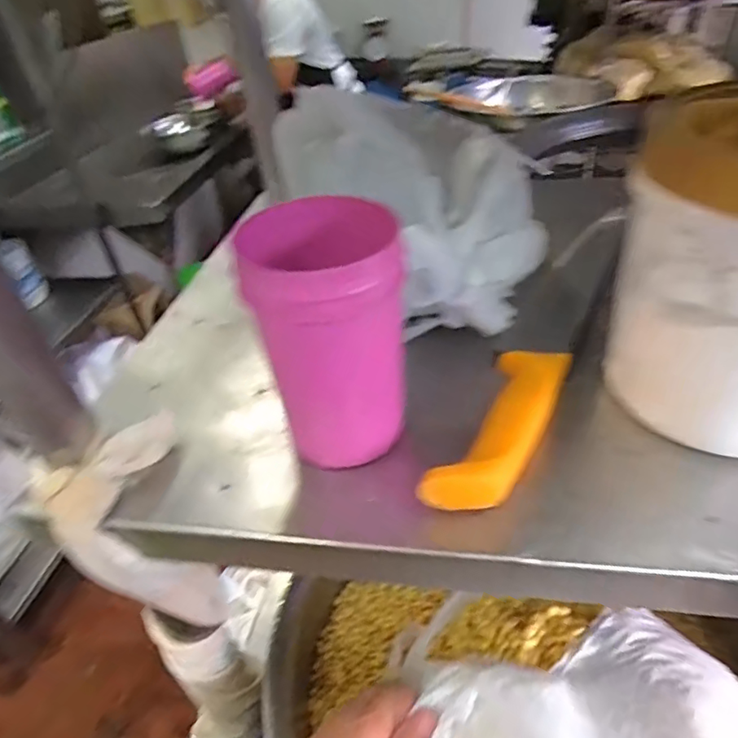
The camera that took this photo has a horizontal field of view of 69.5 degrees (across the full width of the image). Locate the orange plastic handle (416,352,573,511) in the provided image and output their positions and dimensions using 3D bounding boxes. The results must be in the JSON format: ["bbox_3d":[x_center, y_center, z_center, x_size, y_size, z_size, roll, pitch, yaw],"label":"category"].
[{"bbox_3d":[0.082,0.031,0.314,0.040,0.023,0.139,19,45,29],"label":"orange plastic handle"}]

